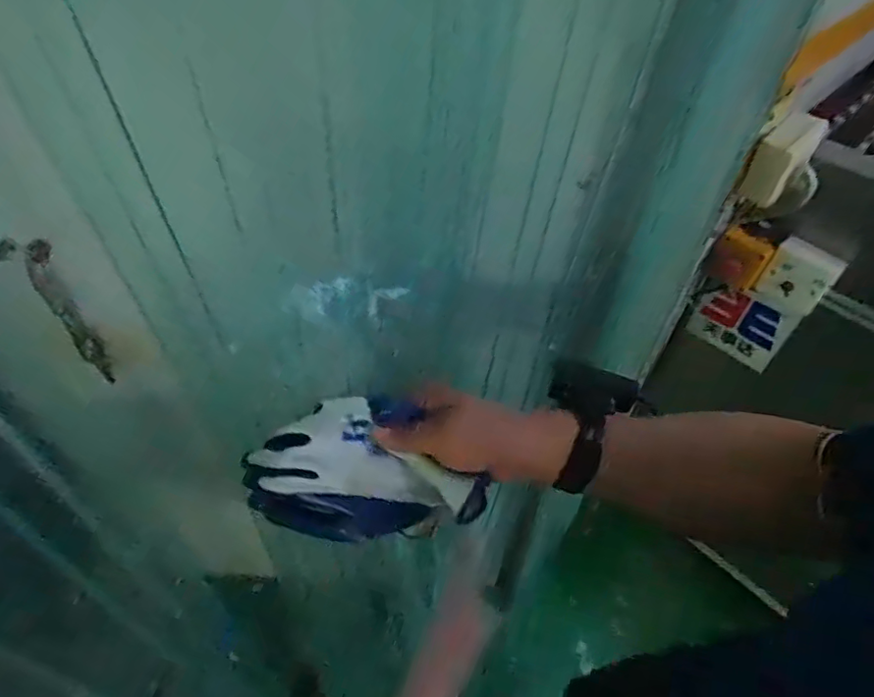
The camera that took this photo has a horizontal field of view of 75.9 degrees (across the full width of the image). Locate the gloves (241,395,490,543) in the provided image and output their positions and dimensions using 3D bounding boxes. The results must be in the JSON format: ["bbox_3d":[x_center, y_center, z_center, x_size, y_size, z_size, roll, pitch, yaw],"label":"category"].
[{"bbox_3d":[-0.052,0.091,0.415,0.171,0.063,0.085,2,49,0],"label":"gloves"}]

